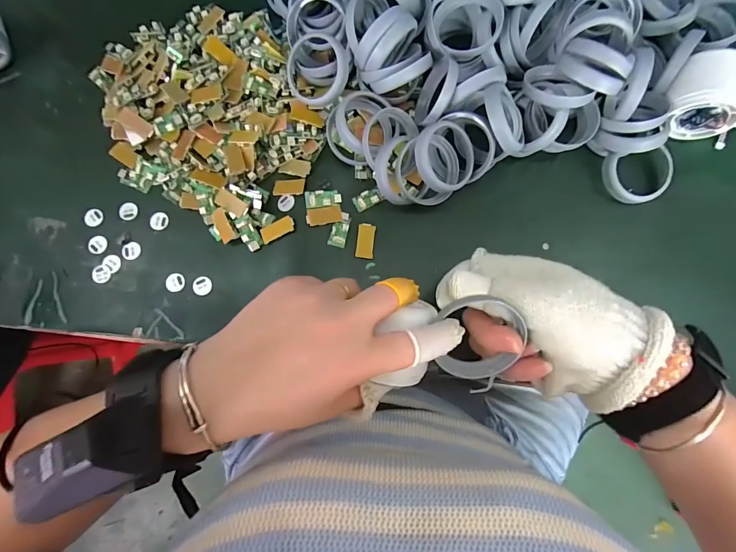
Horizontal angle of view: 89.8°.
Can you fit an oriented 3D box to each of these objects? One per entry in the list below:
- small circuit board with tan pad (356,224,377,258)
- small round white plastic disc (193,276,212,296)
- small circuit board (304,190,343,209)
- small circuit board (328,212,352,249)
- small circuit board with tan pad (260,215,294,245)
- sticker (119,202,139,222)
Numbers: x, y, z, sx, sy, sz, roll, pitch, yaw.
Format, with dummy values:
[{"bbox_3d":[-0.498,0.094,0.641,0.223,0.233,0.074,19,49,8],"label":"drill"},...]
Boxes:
[{"bbox_3d":[-0.002,-0.032,0.338,0.015,0.004,0.032,5,79,3],"label":"small circuit board with tan pad"},{"bbox_3d":[-0.152,0.009,0.338,0.017,0.004,0.016,0,79,2],"label":"small round white plastic disc"},{"bbox_3d":[-0.041,-0.071,0.341,0.032,0.005,0.016,-9,79,0],"label":"small circuit board"},{"bbox_3d":[-0.026,-0.043,0.341,0.015,0.005,0.033,13,79,4],"label":"small circuit board"},{"bbox_3d":[-0.083,-0.042,0.337,0.032,0.005,0.016,-24,79,10],"label":"small circuit board with tan pad"},{"bbox_3d":[-0.229,-0.062,0.353,0.018,0.004,0.018,0,79,2],"label":"sticker"}]

